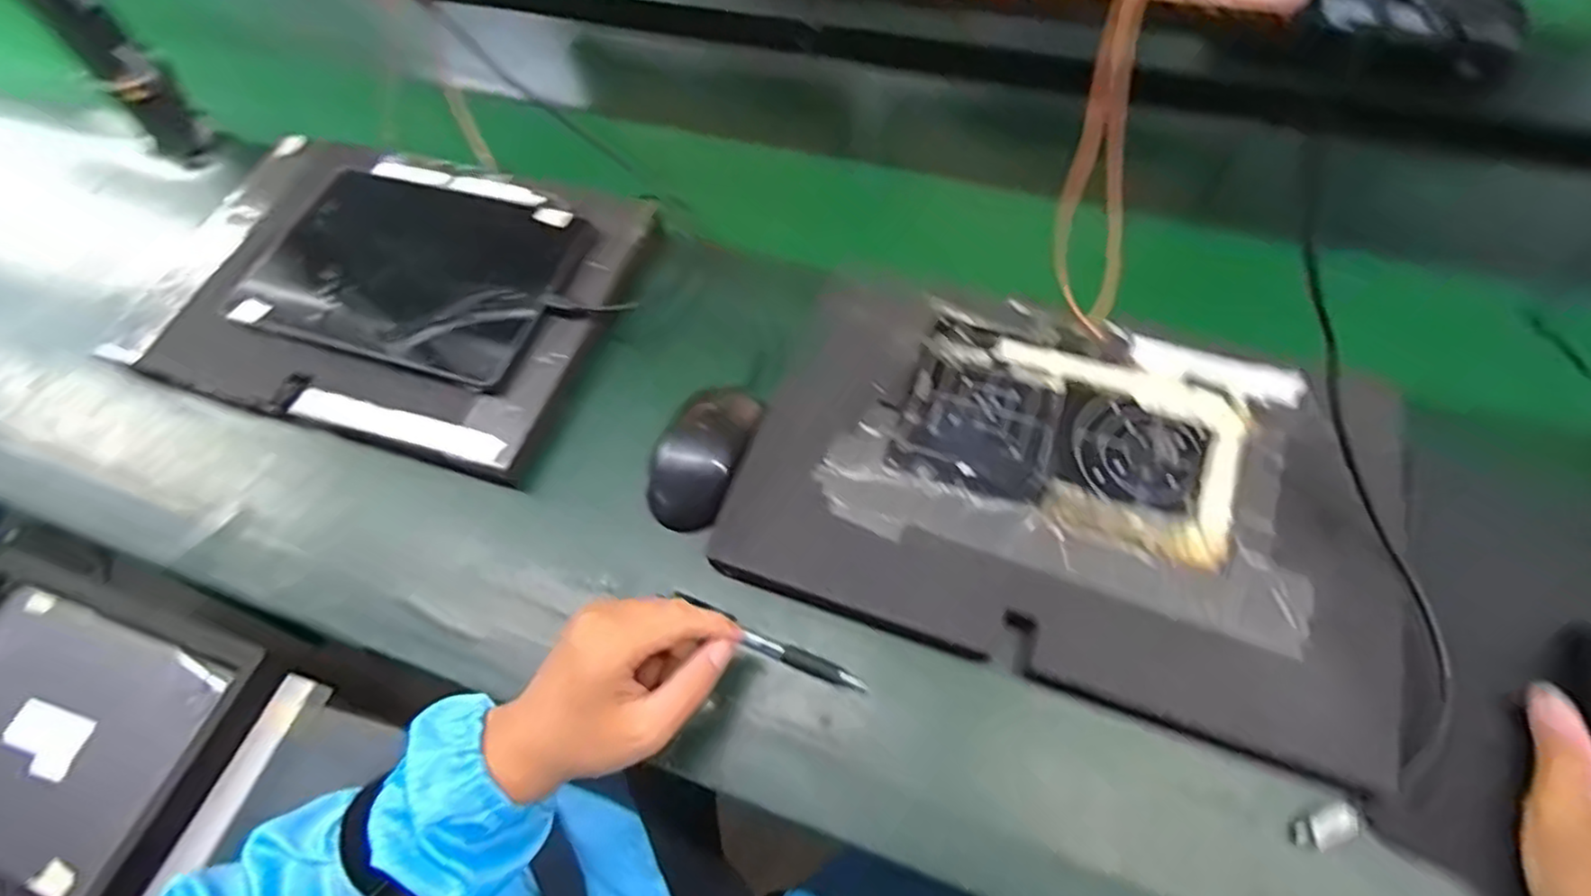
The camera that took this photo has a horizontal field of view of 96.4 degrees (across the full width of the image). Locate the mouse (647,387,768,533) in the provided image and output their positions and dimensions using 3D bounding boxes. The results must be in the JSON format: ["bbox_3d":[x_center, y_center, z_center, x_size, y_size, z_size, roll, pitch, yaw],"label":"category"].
[{"bbox_3d":[-0.063,0.005,0.494,0.060,0.033,0.102,21,66,13],"label":"mouse"}]

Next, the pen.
[{"bbox_3d":[-0.016,0.118,0.431,0.125,0.010,0.013,25,67,6],"label":"pen"}]

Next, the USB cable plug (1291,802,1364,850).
[{"bbox_3d":[0.278,0.199,0.372,0.036,0.006,0.016,-25,64,4],"label":"USB cable plug"}]

